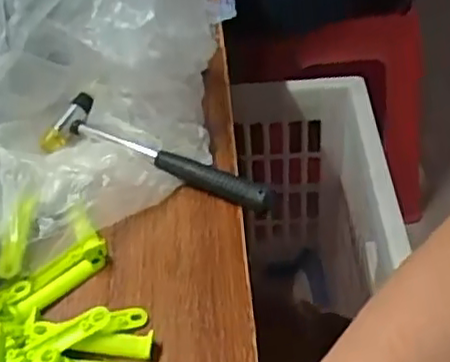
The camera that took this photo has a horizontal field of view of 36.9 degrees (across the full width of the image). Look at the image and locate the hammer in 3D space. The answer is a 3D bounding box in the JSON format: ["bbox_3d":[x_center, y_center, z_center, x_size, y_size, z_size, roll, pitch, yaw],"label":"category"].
[{"bbox_3d":[-0.050,-0.023,0.539,0.199,0.024,0.059,16,44,21],"label":"hammer"}]

